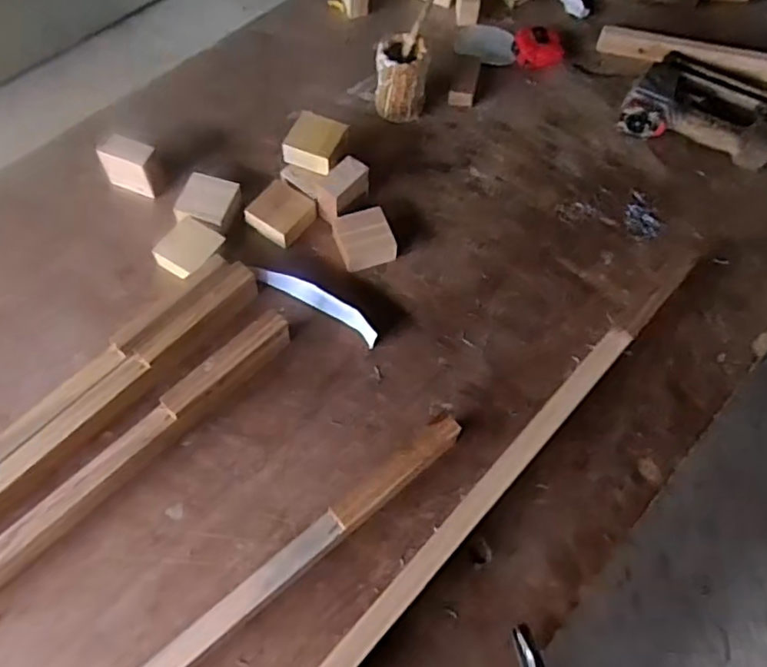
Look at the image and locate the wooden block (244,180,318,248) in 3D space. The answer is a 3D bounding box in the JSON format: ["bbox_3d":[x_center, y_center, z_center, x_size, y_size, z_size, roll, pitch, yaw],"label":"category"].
[{"bbox_3d":[-0.124,-0.147,0.742,0.070,0.023,0.067,32,66,11],"label":"wooden block"}]

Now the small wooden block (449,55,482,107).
[{"bbox_3d":[0.114,-0.357,0.857,0.036,0.024,0.081,11,64,8],"label":"small wooden block"}]

